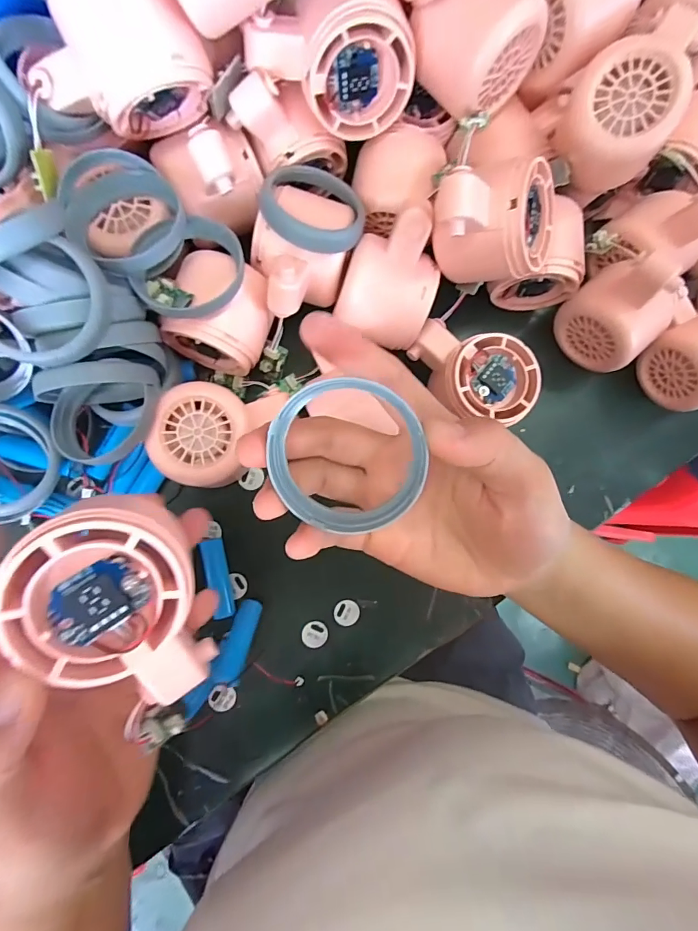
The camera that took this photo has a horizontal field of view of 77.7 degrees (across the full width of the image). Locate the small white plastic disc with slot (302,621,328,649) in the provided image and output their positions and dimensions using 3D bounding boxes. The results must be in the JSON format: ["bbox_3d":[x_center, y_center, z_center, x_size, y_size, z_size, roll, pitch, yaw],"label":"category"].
[{"bbox_3d":[-0.022,0.111,0.283,0.017,0.004,0.016,0,87,-9],"label":"small white plastic disc with slot"}]

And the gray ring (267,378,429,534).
[{"bbox_3d":[0.000,-0.002,0.159,0.055,0.008,0.057,1,112,3],"label":"gray ring"}]

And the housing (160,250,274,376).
[{"bbox_3d":[-0.077,-0.088,0.253,0.060,0.048,0.054,23,84,-7],"label":"housing"}]

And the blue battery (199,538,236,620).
[{"bbox_3d":[-0.082,0.070,0.271,0.013,0.011,0.047,-12,89,-10],"label":"blue battery"}]

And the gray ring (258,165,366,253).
[{"bbox_3d":[-0.020,-0.144,0.241,0.056,0.010,0.056,10,70,-17],"label":"gray ring"}]

